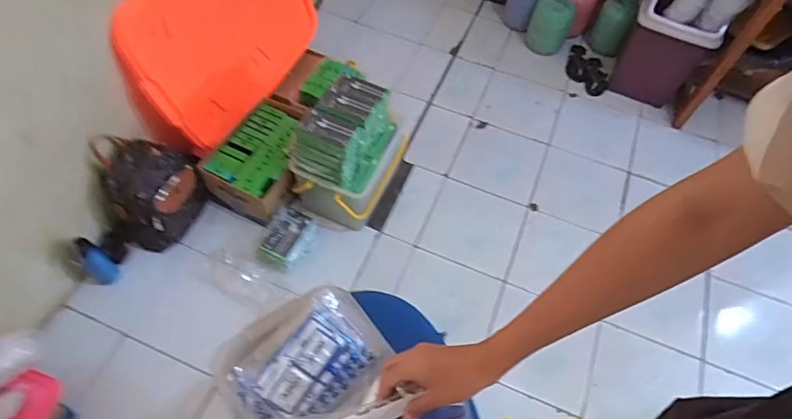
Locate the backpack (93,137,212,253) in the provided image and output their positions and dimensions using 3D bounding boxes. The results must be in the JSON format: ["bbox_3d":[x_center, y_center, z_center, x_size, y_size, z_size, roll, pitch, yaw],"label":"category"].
[{"bbox_3d":[-0.684,-0.044,1.386,0.264,0.287,0.210,-27,62,-18],"label":"backpack"}]

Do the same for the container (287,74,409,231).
[{"bbox_3d":[-0.134,-0.171,1.480,0.237,0.372,0.353,22,60,8],"label":"container"}]

